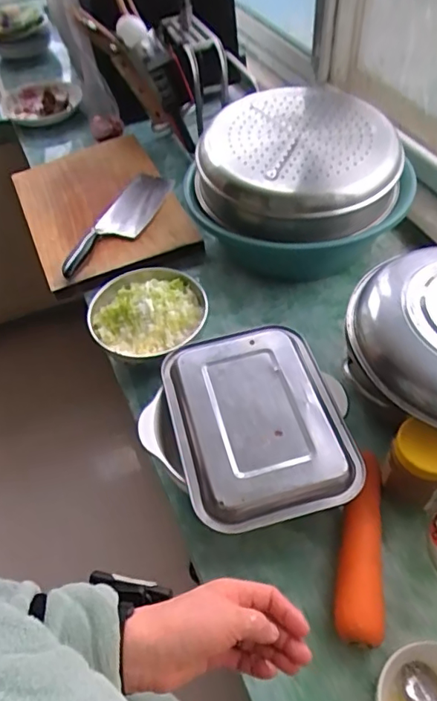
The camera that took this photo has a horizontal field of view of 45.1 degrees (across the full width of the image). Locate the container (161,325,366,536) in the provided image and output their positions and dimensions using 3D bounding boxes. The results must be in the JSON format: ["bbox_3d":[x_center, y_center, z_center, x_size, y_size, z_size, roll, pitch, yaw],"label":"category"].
[{"bbox_3d":[0.044,0.077,0.627,0.193,0.034,0.256,-13,51,-6],"label":"container"}]

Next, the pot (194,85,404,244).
[{"bbox_3d":[0.139,-0.300,0.841,0.284,0.102,0.284,-2,51,3],"label":"pot"}]

